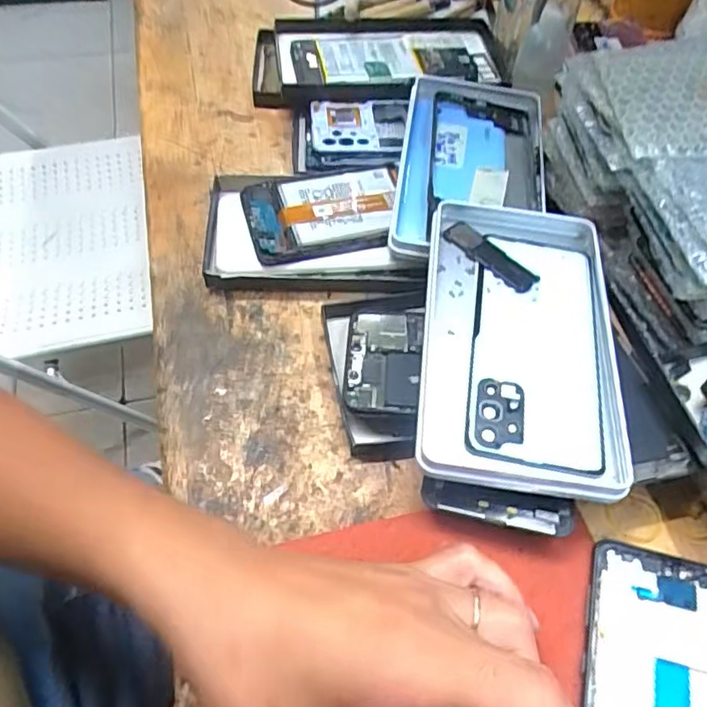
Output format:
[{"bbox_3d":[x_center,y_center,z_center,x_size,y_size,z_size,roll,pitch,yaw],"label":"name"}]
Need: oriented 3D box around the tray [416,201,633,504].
[{"bbox_3d":[0.092,-0.009,0.336,0.105,0.023,0.178,8,56,2],"label":"tray"}]

